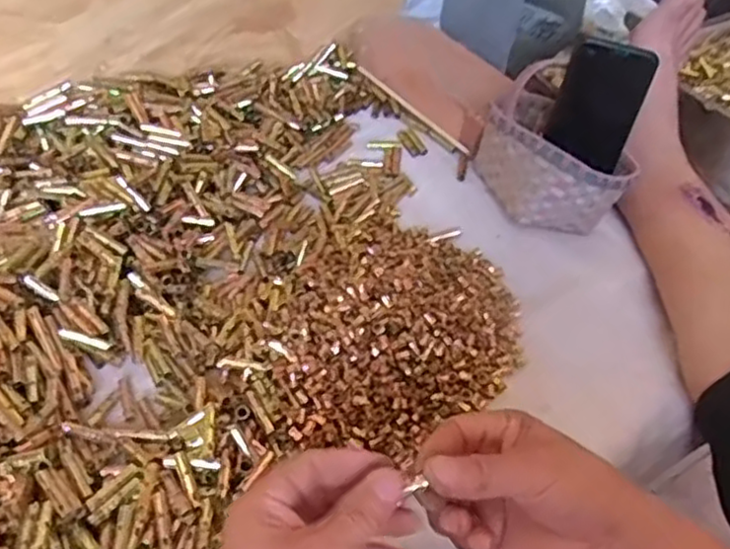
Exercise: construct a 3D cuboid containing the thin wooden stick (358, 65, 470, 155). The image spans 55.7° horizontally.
[{"bbox_3d":[0.054,-0.194,0.802,0.005,0.008,0.192,-29,58,-28],"label":"thin wooden stick"}]

